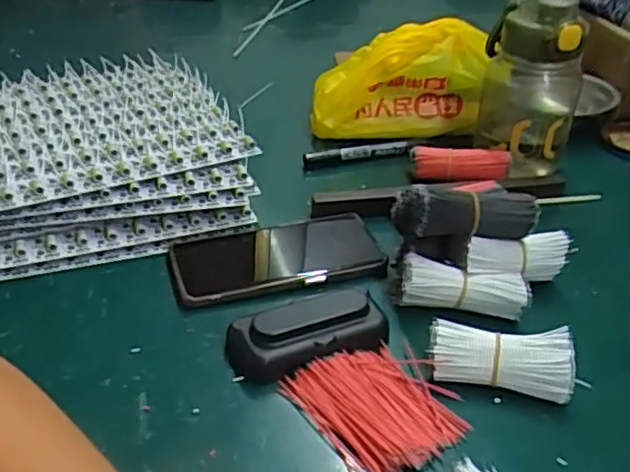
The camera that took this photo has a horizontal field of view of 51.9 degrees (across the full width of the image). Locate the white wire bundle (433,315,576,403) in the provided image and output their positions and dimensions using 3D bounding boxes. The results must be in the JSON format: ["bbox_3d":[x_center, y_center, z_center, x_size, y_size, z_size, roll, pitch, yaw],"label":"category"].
[{"bbox_3d":[0.118,0.080,0.415,0.087,0.035,0.032,5,36,5],"label":"white wire bundle"}]

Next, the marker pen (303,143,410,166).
[{"bbox_3d":[0.042,-0.084,0.661,0.110,0.012,0.011,-7,37,-12],"label":"marker pen"}]

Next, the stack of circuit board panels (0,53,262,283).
[{"bbox_3d":[-0.232,-0.077,0.606,0.306,0.060,0.296,-12,38,-19],"label":"stack of circuit board panels"}]

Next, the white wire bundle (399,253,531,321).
[{"bbox_3d":[0.108,0.037,0.471,0.090,0.031,0.025,6,36,7],"label":"white wire bundle"}]

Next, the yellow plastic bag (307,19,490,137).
[{"bbox_3d":[0.086,-0.157,0.678,0.177,0.112,0.067,2,36,0],"label":"yellow plastic bag"}]

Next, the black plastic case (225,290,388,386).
[{"bbox_3d":[-0.003,0.064,0.433,0.107,0.030,0.040,-11,37,-16],"label":"black plastic case"}]

